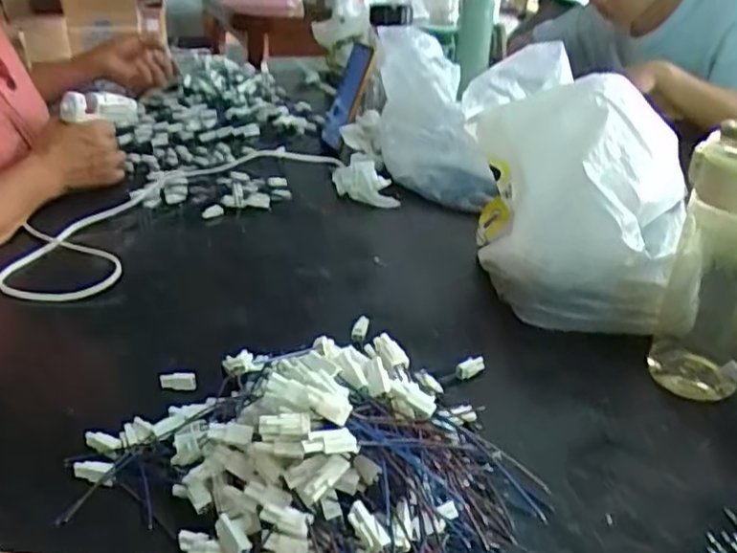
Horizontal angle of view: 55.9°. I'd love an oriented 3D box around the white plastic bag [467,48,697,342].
[{"bbox_3d":[0.187,-0.061,0.608,0.196,0.195,0.144,14,29,21],"label":"white plastic bag"}]

